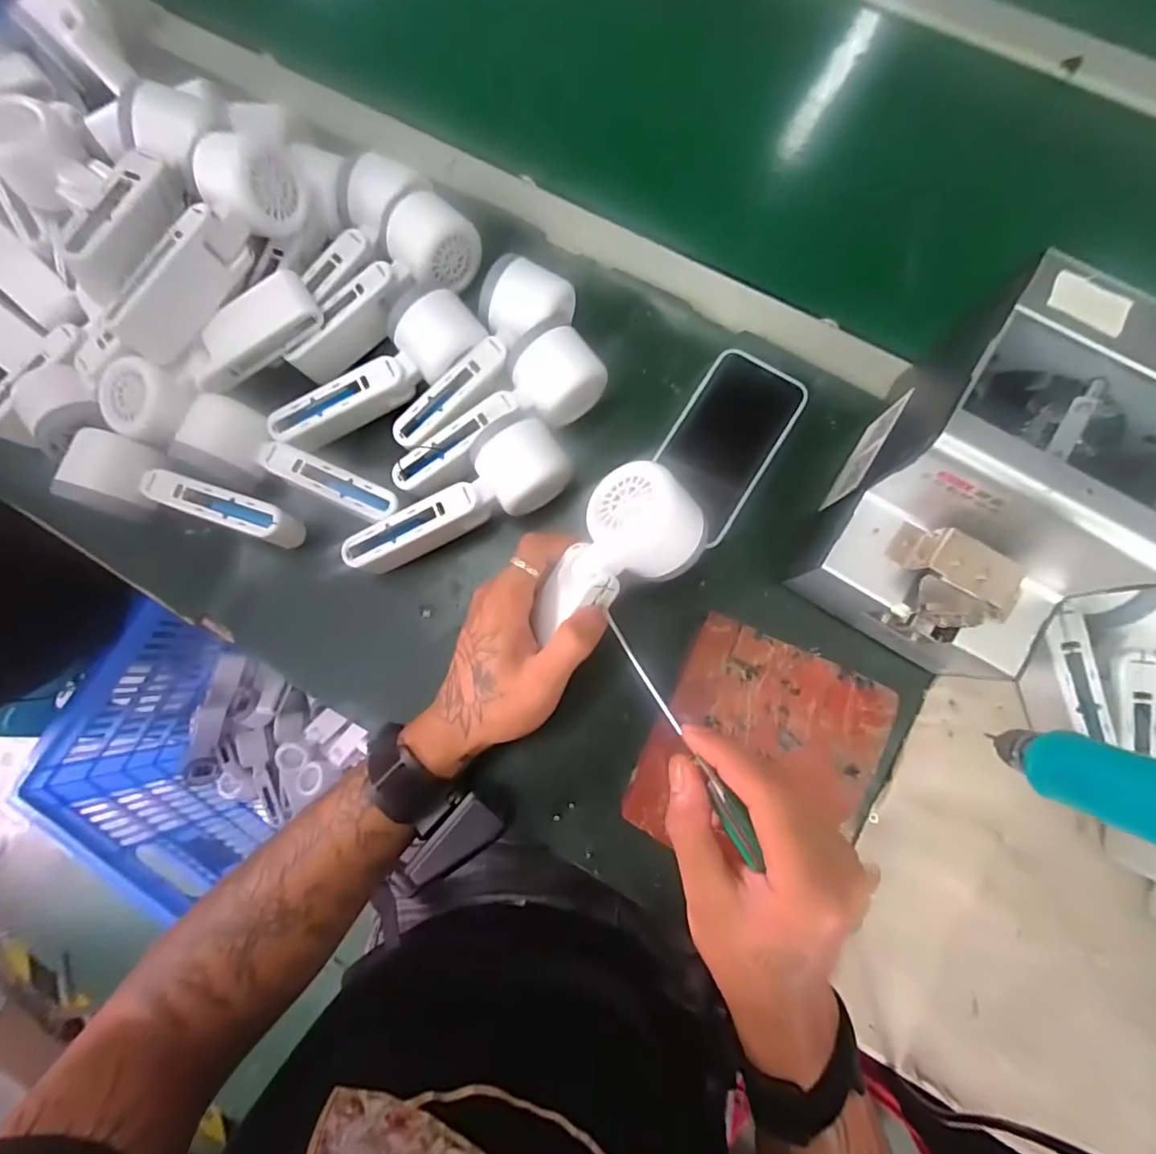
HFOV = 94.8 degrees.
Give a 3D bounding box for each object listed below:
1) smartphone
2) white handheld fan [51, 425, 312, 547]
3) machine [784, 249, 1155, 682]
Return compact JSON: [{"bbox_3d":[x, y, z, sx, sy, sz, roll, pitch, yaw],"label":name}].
[{"bbox_3d":[0.108,-0.101,0.395,0.075,0.012,0.132,32,83,7],"label":"smartphone"},{"bbox_3d":[-0.279,-0.056,0.385,0.153,0.057,0.053,16,82,5],"label":"white handheld fan"},{"bbox_3d":[0.235,-0.043,0.312,0.120,0.147,0.165,33,83,7],"label":"machine"}]

